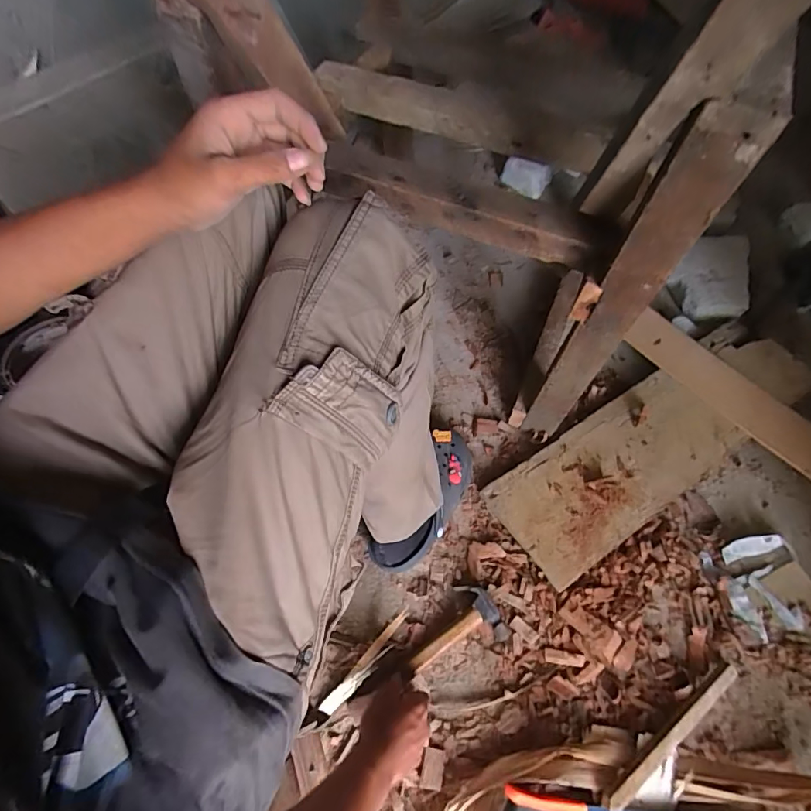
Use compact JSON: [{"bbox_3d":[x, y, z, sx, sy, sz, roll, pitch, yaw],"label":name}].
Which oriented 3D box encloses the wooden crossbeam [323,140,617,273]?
[{"bbox_3d":[0.064,-0.263,0.567,0.378,0.049,0.067,22,63,9],"label":"wooden crossbeam"}]

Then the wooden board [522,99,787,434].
[{"bbox_3d":[0.238,-0.084,0.562,0.058,0.542,0.017,27,64,12],"label":"wooden board"}]

